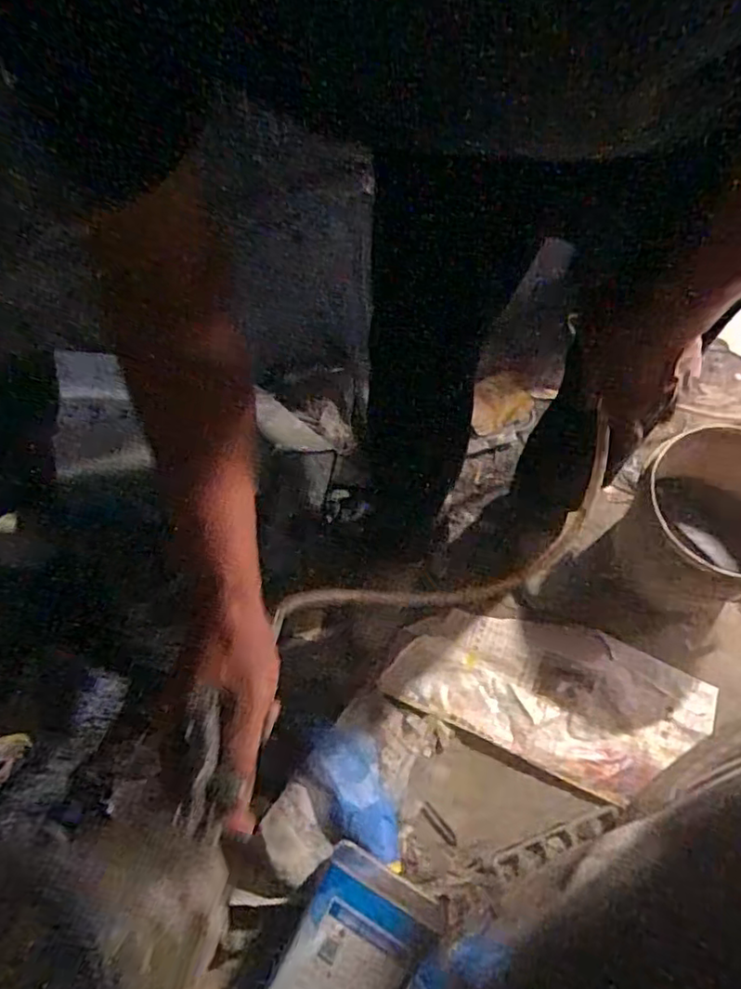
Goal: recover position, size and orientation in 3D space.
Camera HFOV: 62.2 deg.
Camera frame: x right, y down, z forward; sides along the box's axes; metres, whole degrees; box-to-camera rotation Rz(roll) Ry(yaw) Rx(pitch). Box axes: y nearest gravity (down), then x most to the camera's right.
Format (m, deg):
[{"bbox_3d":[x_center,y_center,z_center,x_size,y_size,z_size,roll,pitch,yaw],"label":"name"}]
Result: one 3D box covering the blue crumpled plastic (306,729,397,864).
[{"bbox_3d":[-0.027,0.463,0.950,0.108,0.050,0.201,-15,60,-5],"label":"blue crumpled plastic"}]

